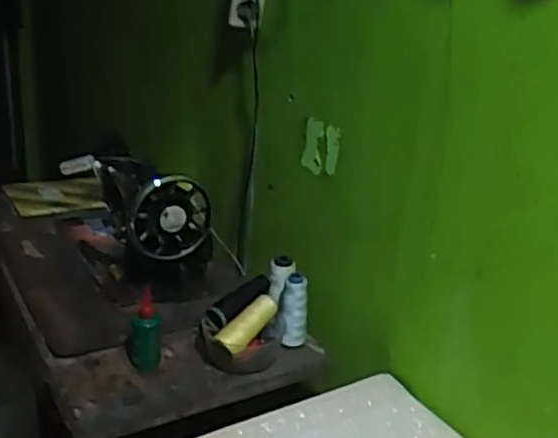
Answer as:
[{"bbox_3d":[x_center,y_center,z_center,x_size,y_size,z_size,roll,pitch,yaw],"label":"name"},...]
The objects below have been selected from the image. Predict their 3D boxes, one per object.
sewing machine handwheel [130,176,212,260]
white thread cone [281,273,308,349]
[{"bbox_3d":[-0.171,-0.003,1.059,0.135,0.133,0.039,-15,29,-40],"label":"sewing machine handwheel"},{"bbox_3d":[0.024,0.143,1.020,0.043,0.111,0.038,6,22,4],"label":"white thread cone"}]

